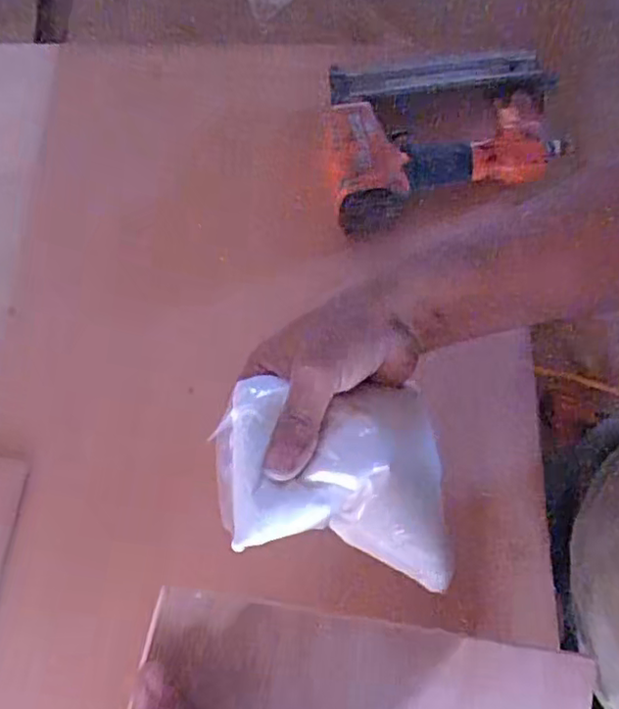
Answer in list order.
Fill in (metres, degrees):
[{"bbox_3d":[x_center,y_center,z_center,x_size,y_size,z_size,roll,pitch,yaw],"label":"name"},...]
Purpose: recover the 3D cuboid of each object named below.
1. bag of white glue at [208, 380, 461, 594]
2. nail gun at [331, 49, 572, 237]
[{"bbox_3d":[0.017,0.071,0.361,0.130,0.058,0.114,-1,73,0],"label":"bag of white glue"},{"bbox_3d":[0.127,-0.210,0.575,0.227,0.062,0.151,-9,73,-2],"label":"nail gun"}]

